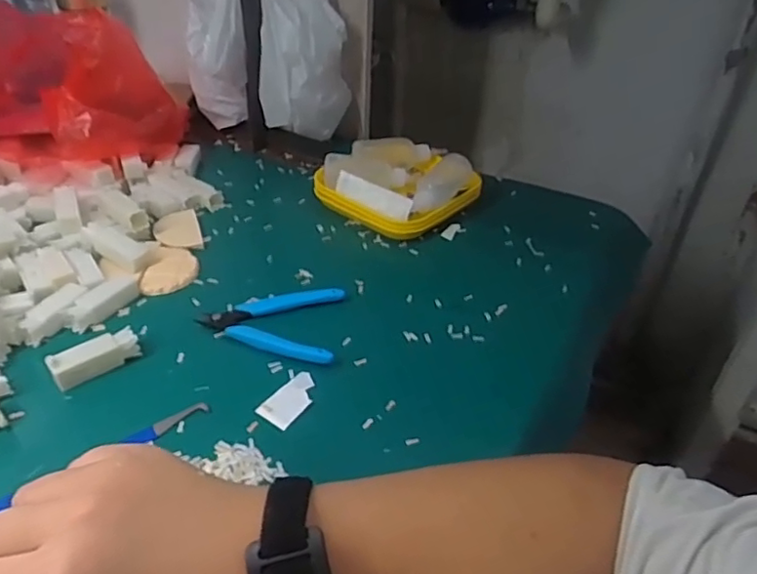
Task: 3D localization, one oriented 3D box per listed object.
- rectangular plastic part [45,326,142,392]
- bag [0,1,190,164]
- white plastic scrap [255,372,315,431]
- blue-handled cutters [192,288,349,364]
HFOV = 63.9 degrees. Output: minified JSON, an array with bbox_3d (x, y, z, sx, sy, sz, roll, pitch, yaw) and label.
[{"bbox_3d":[-0.210,0.051,0.450,0.061,0.018,0.018,-27,47,-34],"label":"rectangular plastic part"},{"bbox_3d":[-0.370,-0.215,0.673,0.246,0.151,0.154,11,38,10],"label":"bag"},{"bbox_3d":[-0.063,0.080,0.437,0.029,0.004,0.049,24,41,24],"label":"white plastic scrap"},{"bbox_3d":[-0.074,0.022,0.504,0.114,0.013,0.088,19,39,19],"label":"blue-handled cutters"}]

